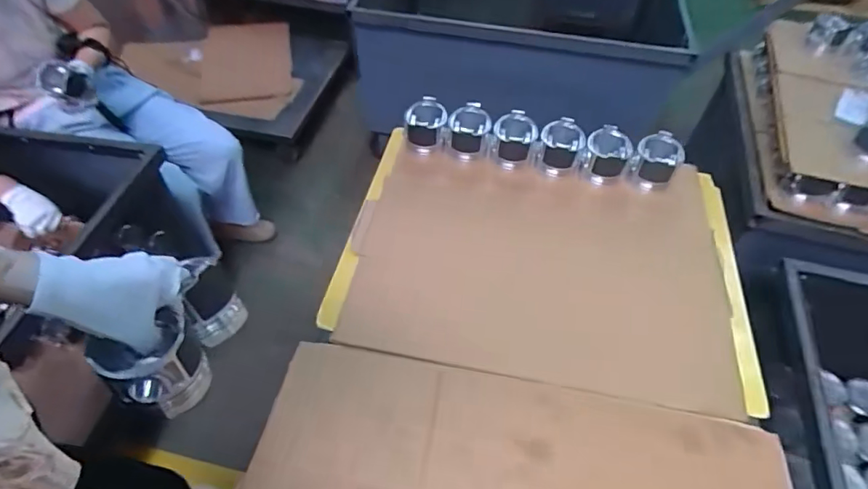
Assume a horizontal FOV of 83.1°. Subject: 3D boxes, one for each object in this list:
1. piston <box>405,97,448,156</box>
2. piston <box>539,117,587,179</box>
[{"bbox_3d":[-0.017,-0.237,0.988,0.079,0.087,0.079,-1,53,-3],"label":"piston"},{"bbox_3d":[0.249,-0.187,0.970,0.085,0.079,0.097,13,53,8],"label":"piston"}]

